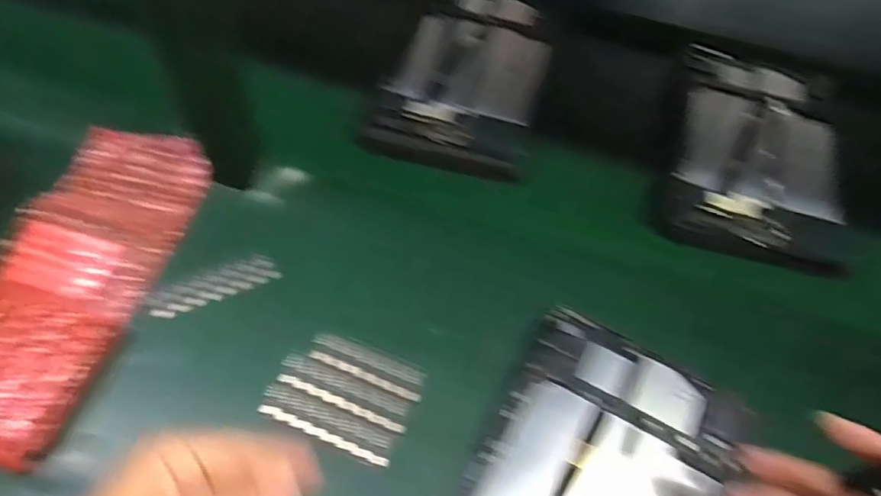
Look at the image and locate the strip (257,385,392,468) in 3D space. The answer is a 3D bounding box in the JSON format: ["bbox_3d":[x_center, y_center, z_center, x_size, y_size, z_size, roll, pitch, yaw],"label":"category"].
[{"bbox_3d":[-0.079,0.123,0.409,0.097,0.005,0.021,22,58,9],"label":"strip"}]

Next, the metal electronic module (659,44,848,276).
[{"bbox_3d":[0.295,-0.096,0.545,0.143,0.023,0.263,18,57,7],"label":"metal electronic module"}]

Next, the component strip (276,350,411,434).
[{"bbox_3d":[-0.069,0.102,0.424,0.098,0.005,0.023,21,57,9],"label":"component strip"}]

